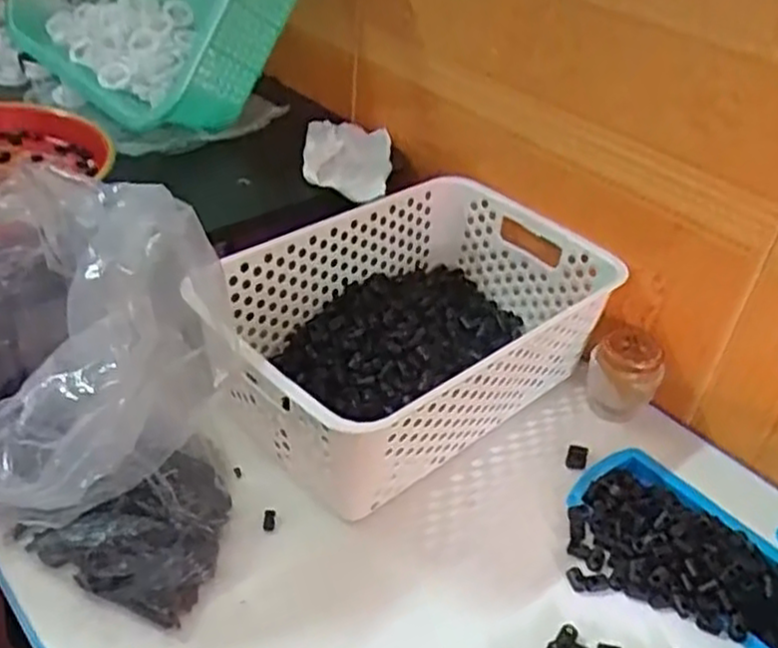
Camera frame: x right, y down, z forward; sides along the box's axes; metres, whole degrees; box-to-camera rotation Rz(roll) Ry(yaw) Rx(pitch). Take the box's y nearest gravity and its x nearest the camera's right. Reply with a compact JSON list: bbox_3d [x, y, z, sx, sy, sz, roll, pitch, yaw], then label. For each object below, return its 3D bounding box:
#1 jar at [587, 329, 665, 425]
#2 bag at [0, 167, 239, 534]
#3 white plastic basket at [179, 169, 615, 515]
[{"bbox_3d":[0.193,0.041,0.624,0.052,0.064,0.048,7,38,3],"label":"jar"},{"bbox_3d":[-0.217,0.008,0.476,0.194,0.144,0.209,9,38,6],"label":"bag"},{"bbox_3d":[0.017,-0.001,0.602,0.206,0.104,0.330,33,46,31],"label":"white plastic basket"}]

